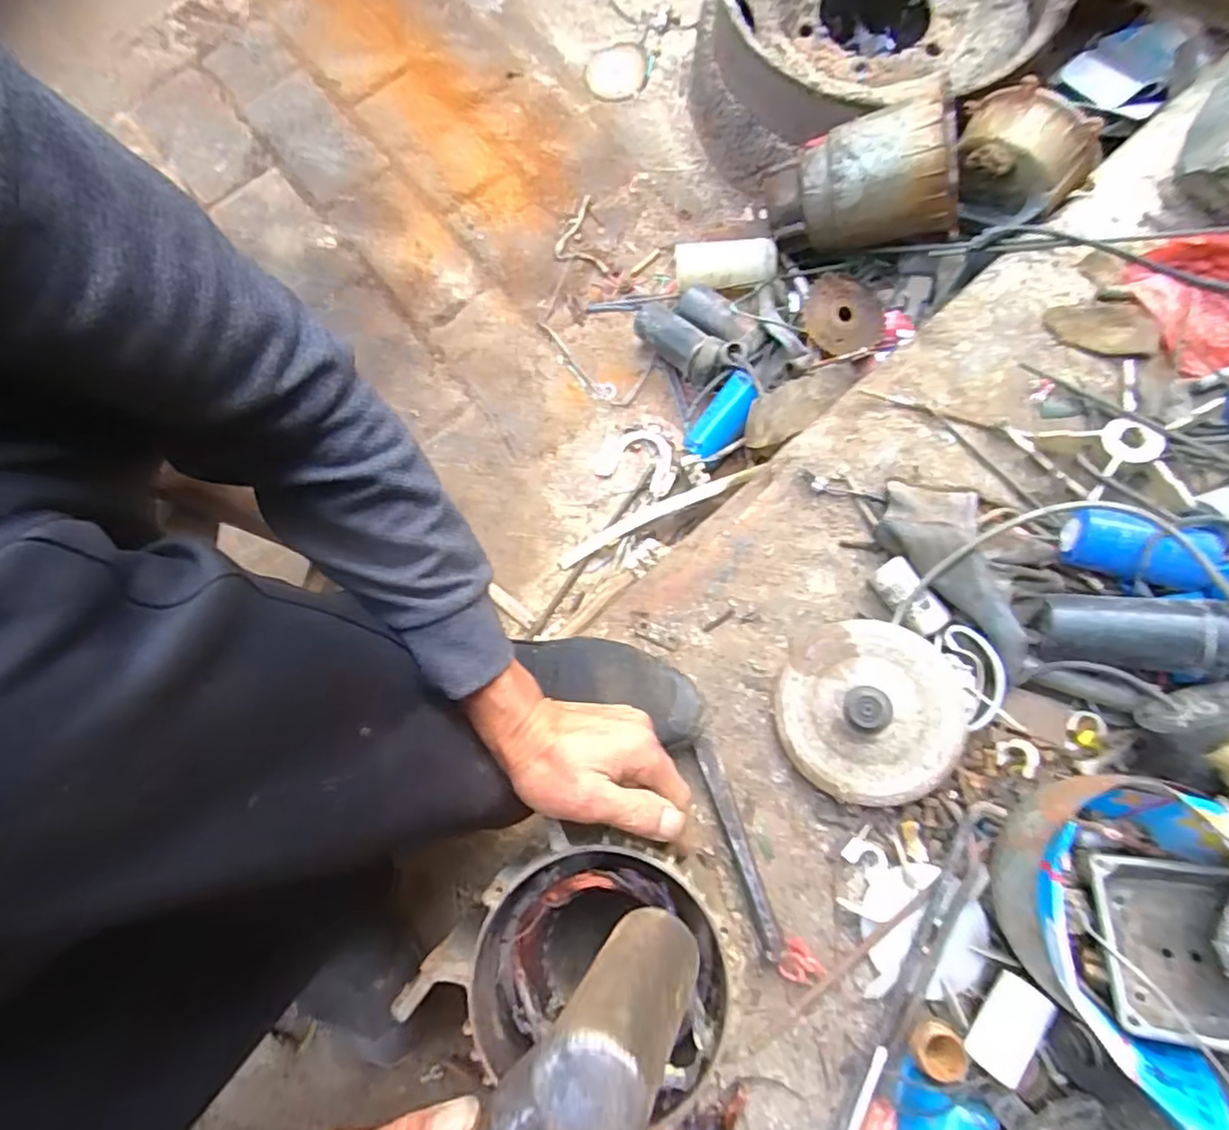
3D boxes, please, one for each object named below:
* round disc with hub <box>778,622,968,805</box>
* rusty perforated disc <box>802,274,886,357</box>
[{"bbox_3d":[0.206,0.118,0.520,0.146,0.042,0.146,-4,76,19],"label":"round disc with hub"},{"bbox_3d":[0.265,-0.285,0.740,0.090,0.013,0.095,0,77,2],"label":"rusty perforated disc"}]

